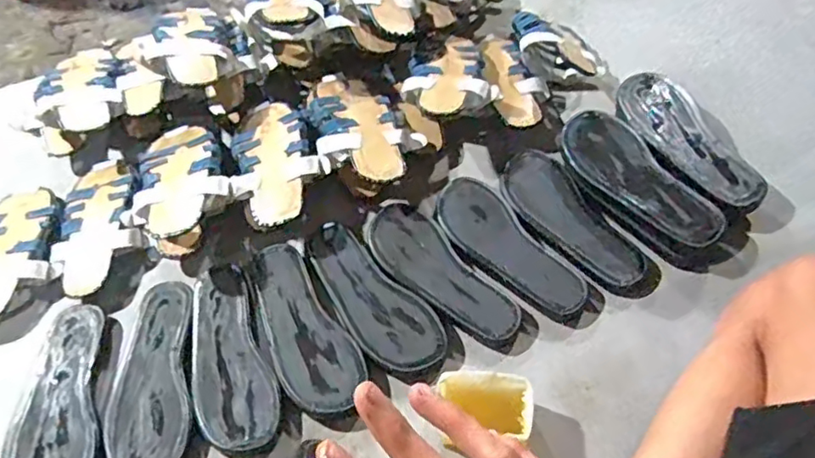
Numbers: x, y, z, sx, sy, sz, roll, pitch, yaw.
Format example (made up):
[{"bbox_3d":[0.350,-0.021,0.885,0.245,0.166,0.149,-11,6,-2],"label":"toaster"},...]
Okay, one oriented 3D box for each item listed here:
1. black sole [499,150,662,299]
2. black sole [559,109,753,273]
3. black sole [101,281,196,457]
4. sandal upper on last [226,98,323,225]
[{"bbox_3d":[0.211,-0.007,0.771,0.087,0.017,0.245,-30,62,-14],"label":"black sole"},{"bbox_3d":[0.302,-0.053,0.772,0.106,0.049,0.263,-32,62,-15],"label":"black sole"},{"bbox_3d":[-0.296,0.167,0.693,0.091,0.032,0.235,-10,59,-2],"label":"black sole"},{"bbox_3d":[-0.181,-0.088,0.813,0.111,0.060,0.225,-16,59,-6],"label":"sandal upper on last"}]

